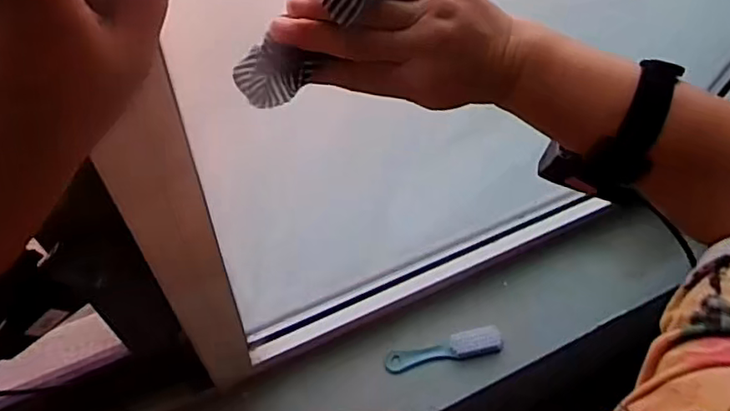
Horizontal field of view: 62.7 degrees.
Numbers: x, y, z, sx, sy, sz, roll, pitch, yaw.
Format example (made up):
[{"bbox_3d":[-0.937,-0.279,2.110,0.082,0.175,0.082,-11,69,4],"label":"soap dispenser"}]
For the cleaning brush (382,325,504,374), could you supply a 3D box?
[{"bbox_3d":[0.106,0.196,0.806,0.155,0.035,0.031,-14,60,3],"label":"cleaning brush"}]

